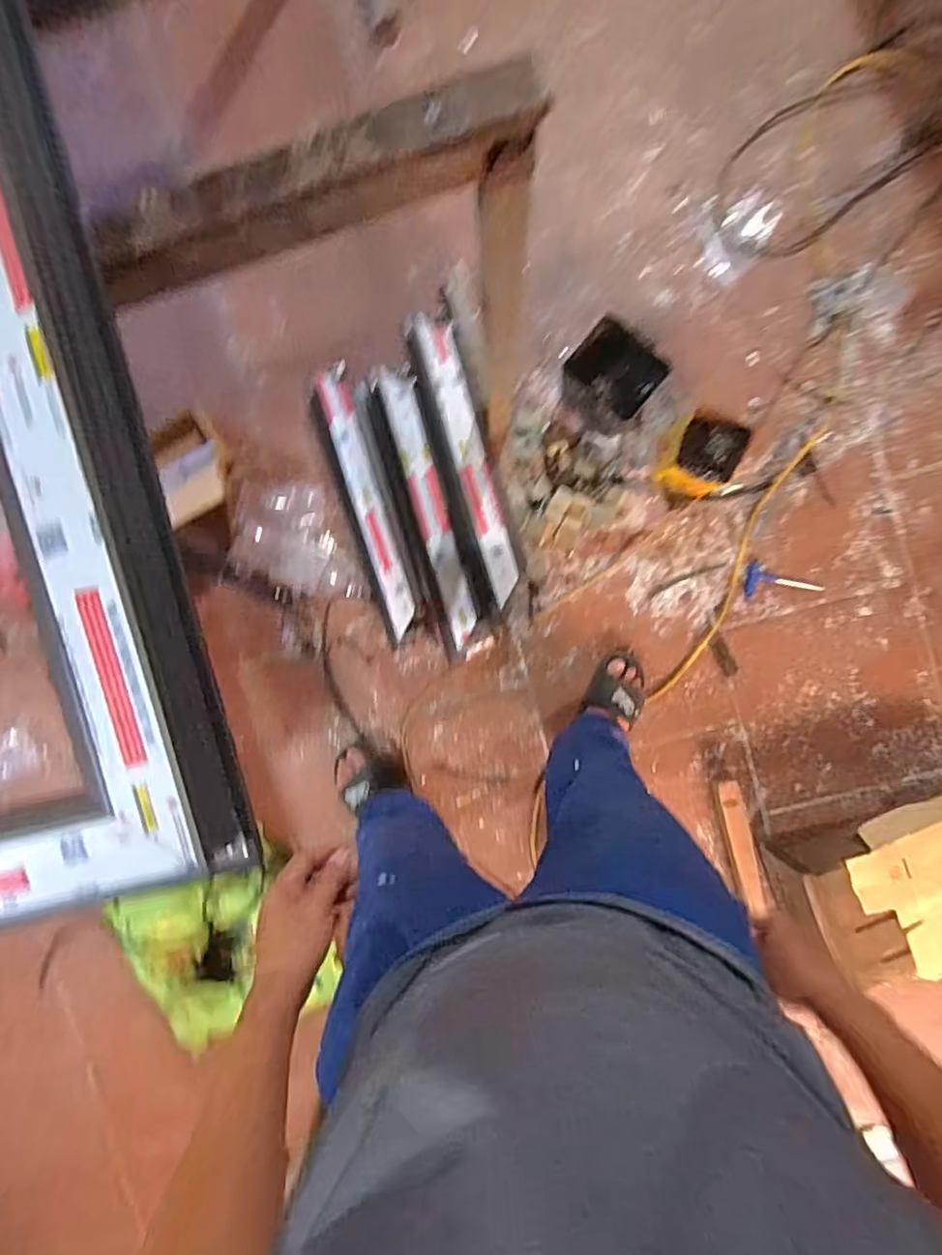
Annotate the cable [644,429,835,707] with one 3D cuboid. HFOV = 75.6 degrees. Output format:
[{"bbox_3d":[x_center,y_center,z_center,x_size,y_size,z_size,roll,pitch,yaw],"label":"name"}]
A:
[{"bbox_3d":[0.541,-0.113,1.235,0.061,0.013,0.627,28,97,0],"label":"cable"}]

